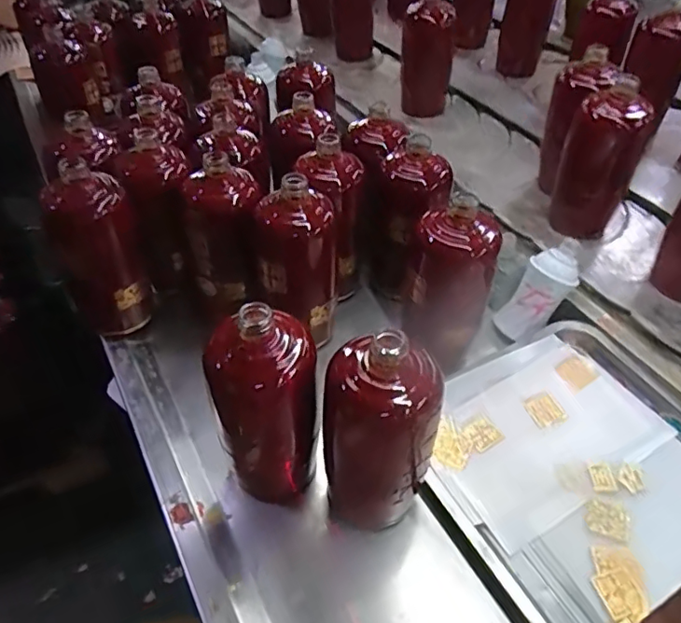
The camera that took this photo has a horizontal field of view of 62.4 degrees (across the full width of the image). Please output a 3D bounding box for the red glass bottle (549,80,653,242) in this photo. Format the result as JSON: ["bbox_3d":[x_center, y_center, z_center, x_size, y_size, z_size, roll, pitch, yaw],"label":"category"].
[{"bbox_3d":[0.310,-0.170,0.683,0.079,0.173,0.070,19,49,20],"label":"red glass bottle"}]

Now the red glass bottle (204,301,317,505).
[{"bbox_3d":[-0.056,0.076,0.444,0.078,0.181,0.068,-19,47,-16],"label":"red glass bottle"}]

